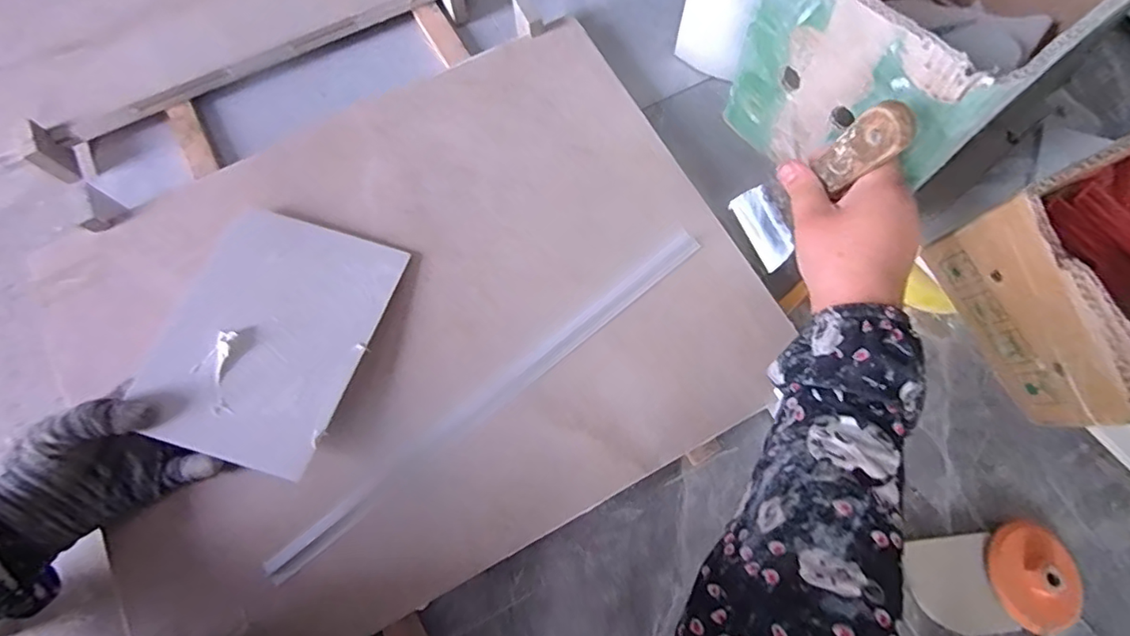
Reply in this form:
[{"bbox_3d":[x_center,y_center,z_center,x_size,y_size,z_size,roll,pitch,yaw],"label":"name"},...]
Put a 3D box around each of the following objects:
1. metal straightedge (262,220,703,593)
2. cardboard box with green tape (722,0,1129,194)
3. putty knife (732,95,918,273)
[{"bbox_3d":[-0.053,0.061,0.453,0.426,0.011,0.022,-39,69,-9],"label":"metal straightedge"},{"bbox_3d":[0.288,-0.240,0.420,0.275,0.161,0.178,-38,75,-9],"label":"cardboard box with green tape"},{"bbox_3d":[0.179,-0.092,0.403,0.014,0.187,0.066,-23,81,-12],"label":"putty knife"}]

